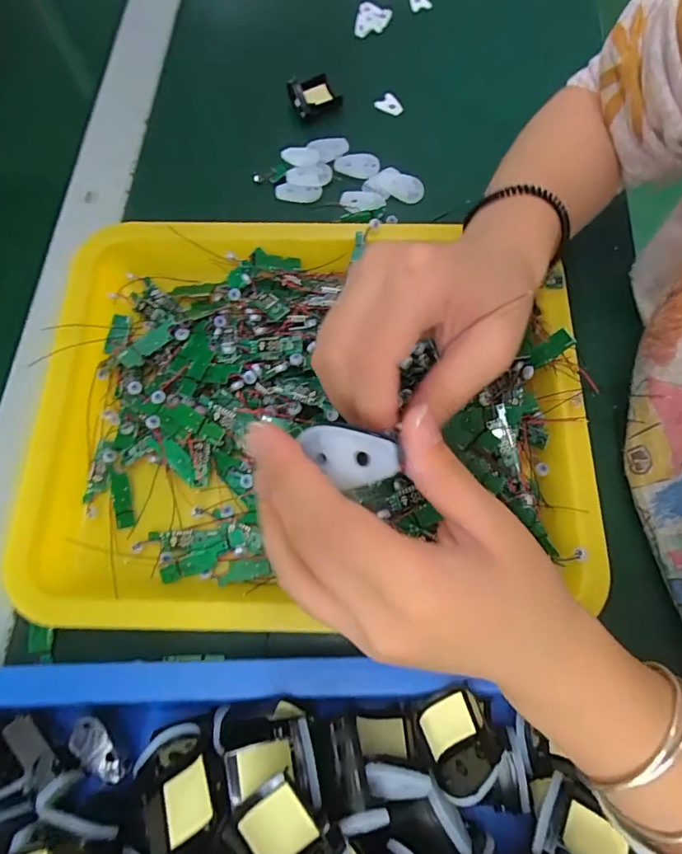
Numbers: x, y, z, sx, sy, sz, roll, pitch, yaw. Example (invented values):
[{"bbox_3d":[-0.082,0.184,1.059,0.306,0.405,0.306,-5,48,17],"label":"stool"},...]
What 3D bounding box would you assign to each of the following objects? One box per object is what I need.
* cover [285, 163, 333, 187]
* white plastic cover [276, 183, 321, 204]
[{"bbox_3d":[-0.025,-0.199,0.372,0.036,0.008,0.017,-7,71,-1],"label":"cover"},{"bbox_3d":[-0.034,-0.185,0.373,0.036,0.006,0.015,6,71,3],"label":"white plastic cover"}]

